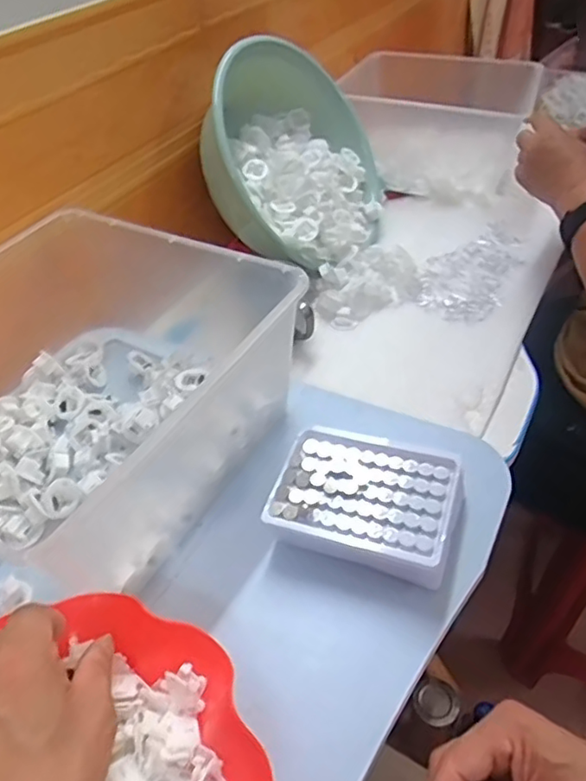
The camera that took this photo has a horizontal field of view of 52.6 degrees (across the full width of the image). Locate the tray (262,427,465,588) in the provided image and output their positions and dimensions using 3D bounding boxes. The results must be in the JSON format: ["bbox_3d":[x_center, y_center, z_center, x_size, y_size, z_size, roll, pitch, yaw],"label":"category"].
[{"bbox_3d":[0.057,0.087,0.457,0.133,0.047,0.099,11,46,17],"label":"tray"}]

